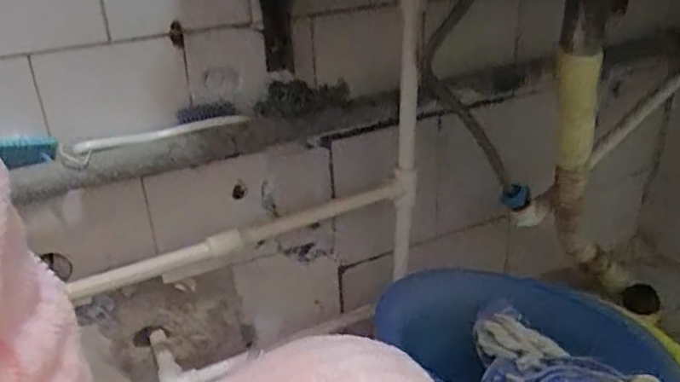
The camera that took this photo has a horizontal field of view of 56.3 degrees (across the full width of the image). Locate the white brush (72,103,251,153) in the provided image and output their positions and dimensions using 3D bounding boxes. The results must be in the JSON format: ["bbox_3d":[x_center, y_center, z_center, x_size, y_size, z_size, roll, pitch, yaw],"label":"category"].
[{"bbox_3d":[-0.188,-0.067,0.682,0.180,0.017,0.037,-16,31,-23],"label":"white brush"}]

